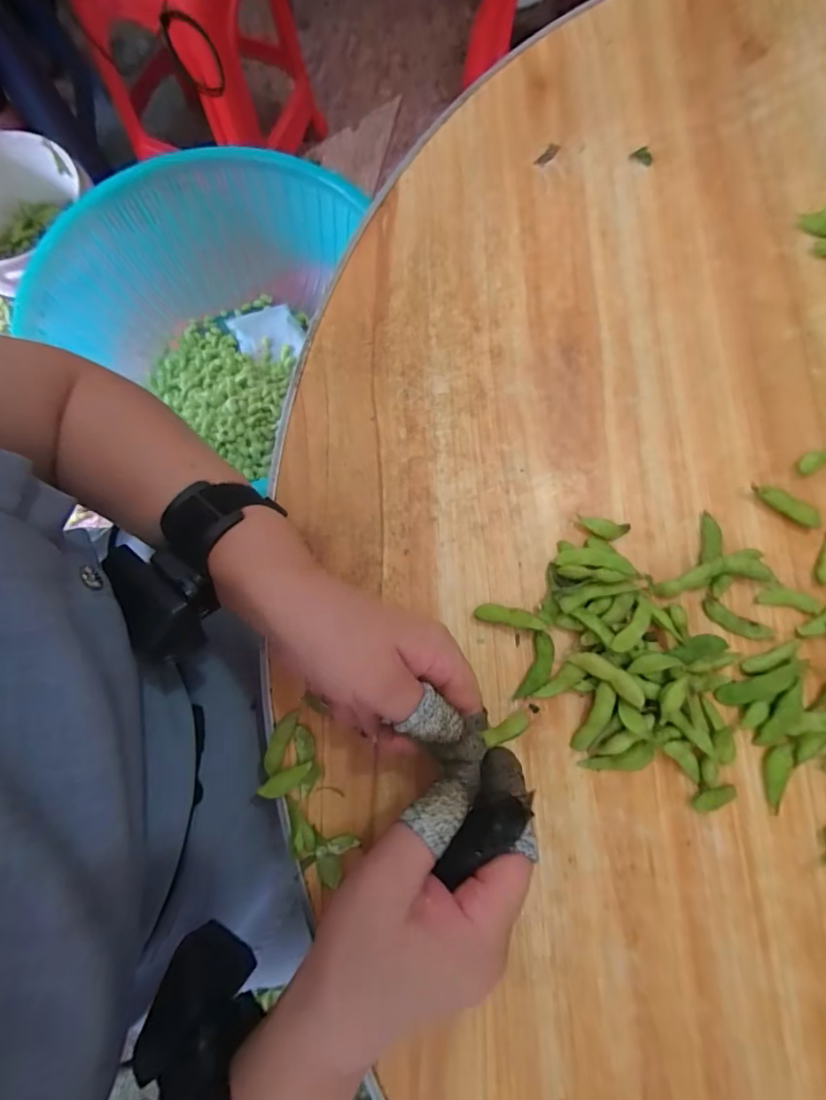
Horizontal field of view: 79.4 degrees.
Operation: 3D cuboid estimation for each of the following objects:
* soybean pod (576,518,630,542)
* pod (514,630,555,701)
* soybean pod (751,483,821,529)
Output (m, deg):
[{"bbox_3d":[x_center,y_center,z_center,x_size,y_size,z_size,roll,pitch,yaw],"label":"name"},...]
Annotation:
[{"bbox_3d":[0.125,-0.013,0.328,0.033,0.006,0.013,12,78,2],"label":"soybean pod"},{"bbox_3d":[0.078,0.073,0.308,0.015,0.004,0.043,20,79,3],"label":"pod"},{"bbox_3d":[0.246,-0.030,0.328,0.045,0.007,0.014,34,80,6],"label":"soybean pod"}]

